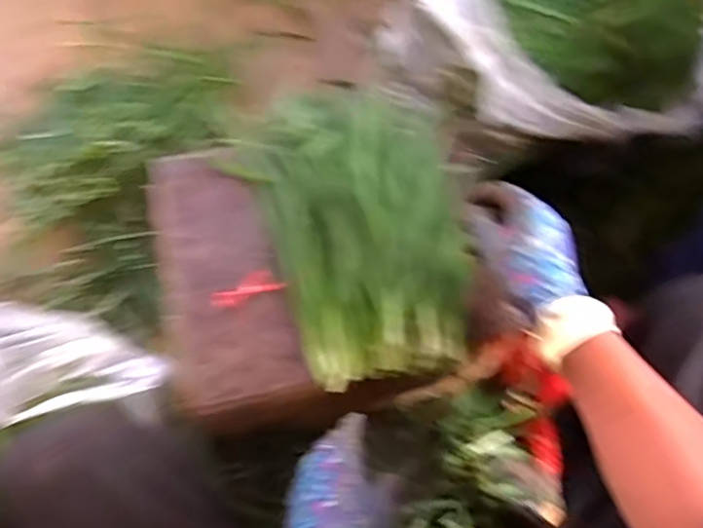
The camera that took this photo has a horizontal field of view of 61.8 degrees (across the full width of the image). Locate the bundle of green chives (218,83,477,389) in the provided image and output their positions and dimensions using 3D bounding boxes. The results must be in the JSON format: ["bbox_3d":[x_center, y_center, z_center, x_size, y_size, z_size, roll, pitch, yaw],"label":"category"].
[{"bbox_3d":[0.006,-0.068,0.746,0.272,0.043,0.425,-8,61,-8],"label":"bundle of green chives"}]

